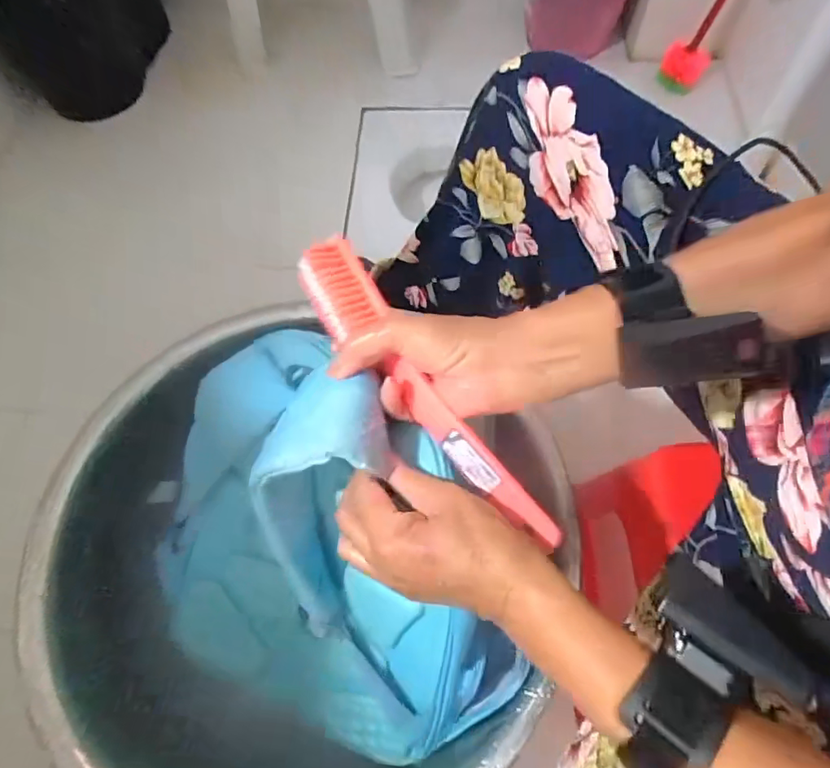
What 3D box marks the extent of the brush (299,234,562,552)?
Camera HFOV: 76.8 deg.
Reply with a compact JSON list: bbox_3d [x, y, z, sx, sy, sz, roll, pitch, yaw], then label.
[{"bbox_3d":[0.002,0.003,0.336,0.042,0.030,0.243,-35,76,-15],"label":"brush"}]

